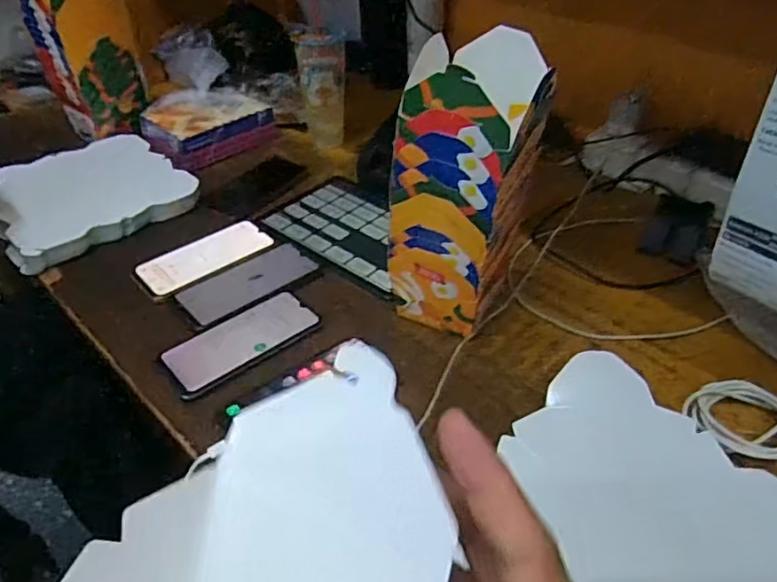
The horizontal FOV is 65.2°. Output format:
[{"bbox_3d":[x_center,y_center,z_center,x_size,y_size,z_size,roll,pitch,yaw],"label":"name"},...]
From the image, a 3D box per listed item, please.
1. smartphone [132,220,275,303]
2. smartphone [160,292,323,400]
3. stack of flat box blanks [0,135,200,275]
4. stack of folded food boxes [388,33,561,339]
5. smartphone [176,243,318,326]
[{"bbox_3d":[-0.233,-0.045,0.761,0.169,0.011,0.084,-31,49,-32],"label":"smartphone"},{"bbox_3d":[-0.155,0.051,0.647,0.162,0.010,0.080,-31,48,-32],"label":"smartphone"},{"bbox_3d":[-0.425,-0.140,0.852,0.252,0.032,0.237,-32,49,-33],"label":"stack of flat box blanks"},{"bbox_3d":[0.074,-0.085,0.589,0.117,0.284,0.109,15,41,17],"label":"stack of folded food boxes"},{"bbox_3d":[-0.167,-0.011,0.720,0.158,0.009,0.072,-31,49,-32],"label":"smartphone"}]

